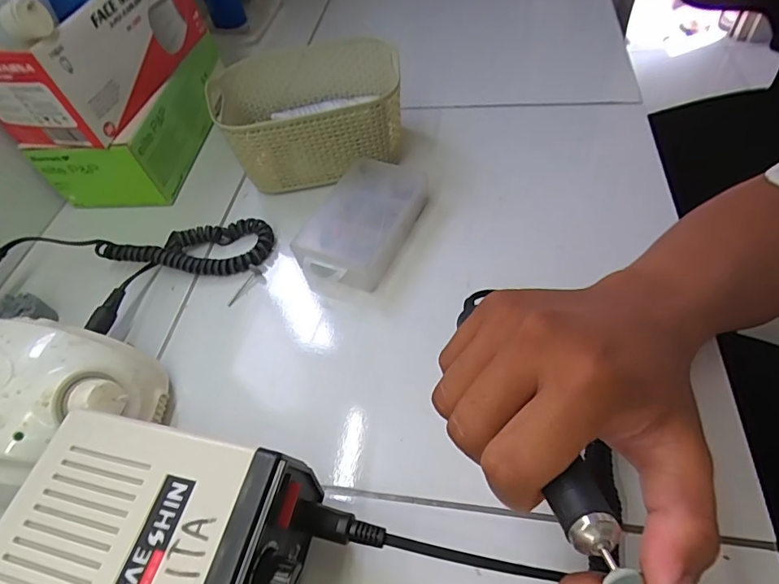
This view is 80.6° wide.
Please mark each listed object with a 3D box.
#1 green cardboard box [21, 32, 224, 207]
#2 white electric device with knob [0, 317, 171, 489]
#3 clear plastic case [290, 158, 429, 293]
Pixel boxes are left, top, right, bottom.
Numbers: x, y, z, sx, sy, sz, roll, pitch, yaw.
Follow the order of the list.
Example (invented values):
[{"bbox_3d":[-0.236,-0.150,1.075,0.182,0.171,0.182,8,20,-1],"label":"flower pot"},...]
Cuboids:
[{"bbox_3d":[-0.262,-0.194,0.494,0.111,0.072,0.214,2,57,11],"label":"green cardboard box"},{"bbox_3d":[-0.228,0.071,0.293,0.137,0.076,0.102,-6,56,6],"label":"white electric device with knob"},{"bbox_3d":[-0.021,-0.060,0.392,0.077,0.037,0.129,18,61,20],"label":"clear plastic case"}]

